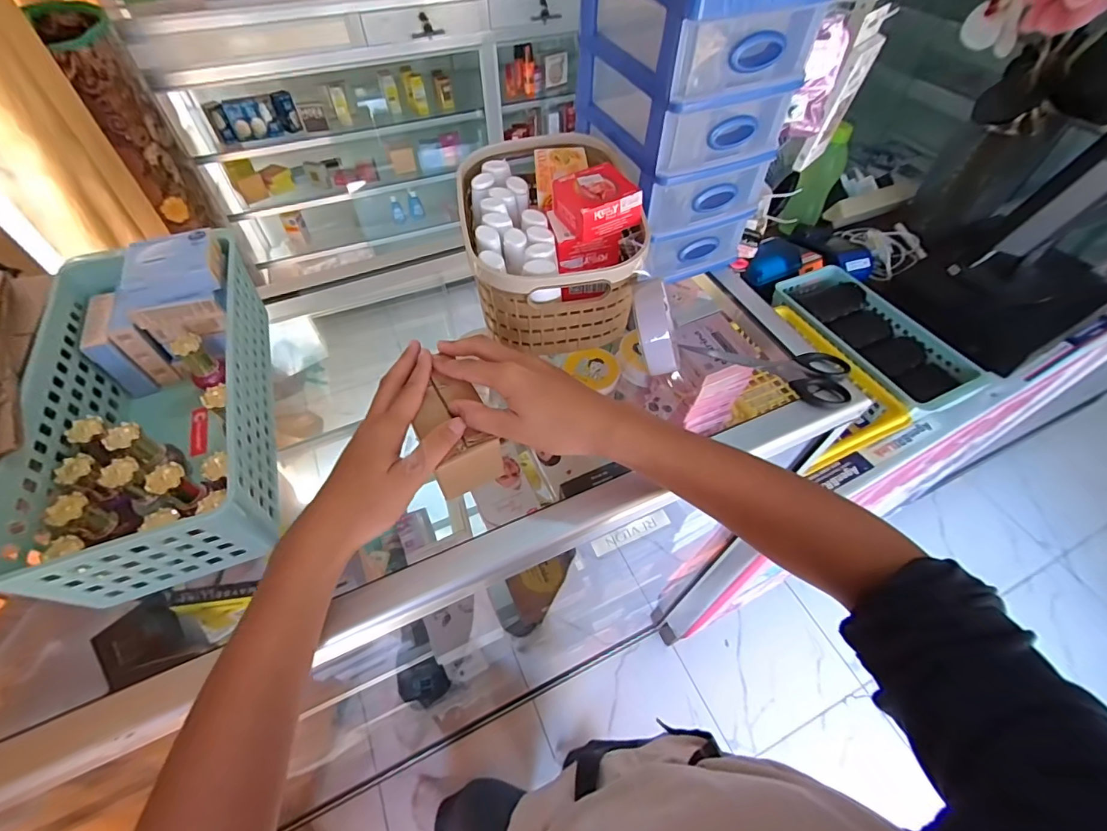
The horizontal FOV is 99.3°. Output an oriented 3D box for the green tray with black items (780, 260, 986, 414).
[{"bbox_3d":[0.474,-0.124,0.709,0.136,0.068,0.304,-21,56,-15],"label":"green tray with black items"}]

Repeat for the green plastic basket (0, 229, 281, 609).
[{"bbox_3d":[-0.300,-0.017,0.357,0.132,0.095,0.279,-16,55,-12],"label":"green plastic basket"}]

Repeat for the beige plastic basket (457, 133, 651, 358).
[{"bbox_3d":[-0.004,-0.175,0.452,0.144,0.112,0.200,-8,54,-7],"label":"beige plastic basket"}]

